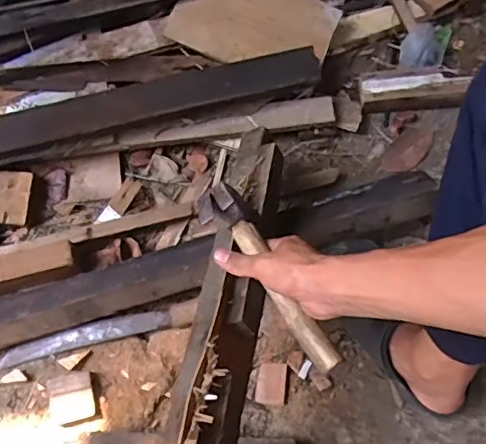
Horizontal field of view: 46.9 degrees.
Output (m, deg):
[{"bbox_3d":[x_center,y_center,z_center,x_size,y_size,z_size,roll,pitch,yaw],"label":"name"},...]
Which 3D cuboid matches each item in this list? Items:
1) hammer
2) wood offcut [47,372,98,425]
[{"bbox_3d":[0.025,0.052,0.540,0.051,0.077,0.207,-31,73,-12],"label":"hammer"},{"bbox_3d":[-0.232,0.238,0.761,0.063,0.022,0.063,-13,65,-4],"label":"wood offcut"}]

